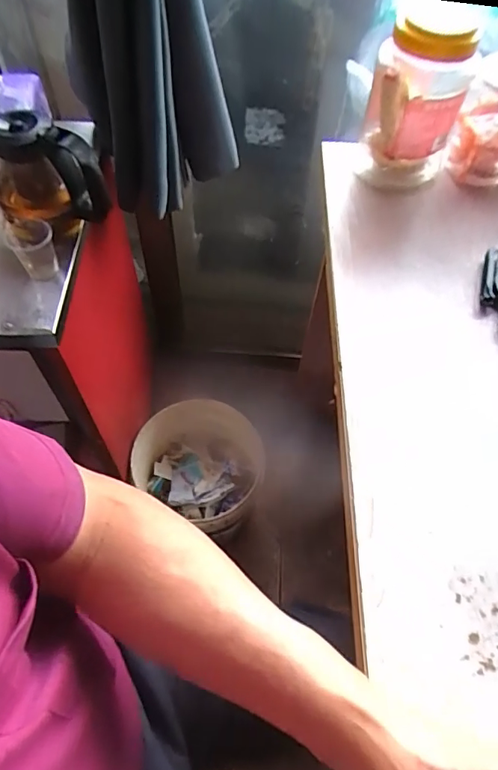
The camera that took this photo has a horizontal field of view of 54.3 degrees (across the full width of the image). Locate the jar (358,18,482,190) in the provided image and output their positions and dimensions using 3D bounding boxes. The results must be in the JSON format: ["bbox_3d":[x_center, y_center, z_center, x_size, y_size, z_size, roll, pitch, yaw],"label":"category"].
[{"bbox_3d":[0.179,-0.300,0.531,0.098,0.151,0.087,14,58,7],"label":"jar"}]

